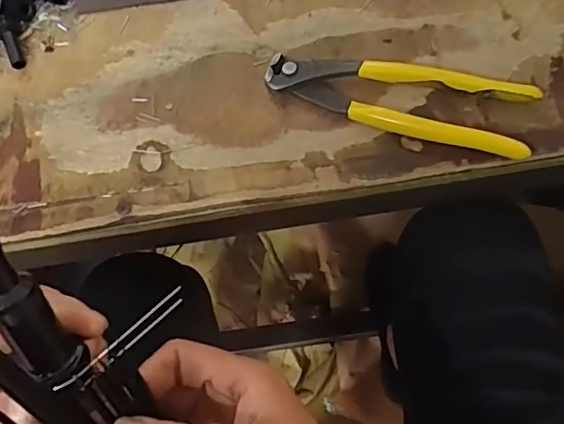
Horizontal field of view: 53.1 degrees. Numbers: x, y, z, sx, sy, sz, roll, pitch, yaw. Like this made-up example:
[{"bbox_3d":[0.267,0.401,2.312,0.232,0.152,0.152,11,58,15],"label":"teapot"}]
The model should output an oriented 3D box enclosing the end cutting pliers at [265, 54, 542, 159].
[{"bbox_3d":[0.070,-0.072,0.353,0.162,0.020,0.048,15,70,11],"label":"end cutting pliers"}]

